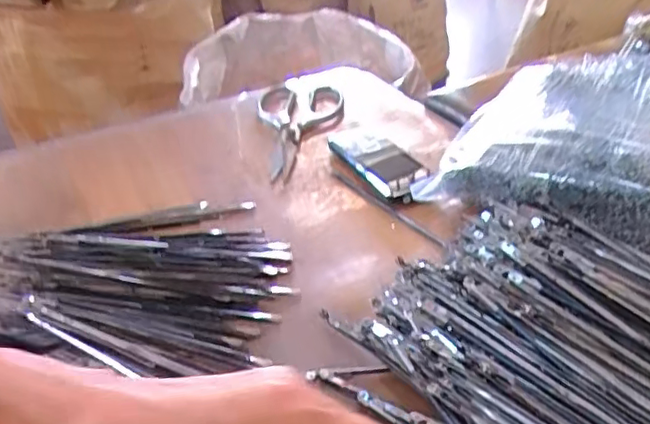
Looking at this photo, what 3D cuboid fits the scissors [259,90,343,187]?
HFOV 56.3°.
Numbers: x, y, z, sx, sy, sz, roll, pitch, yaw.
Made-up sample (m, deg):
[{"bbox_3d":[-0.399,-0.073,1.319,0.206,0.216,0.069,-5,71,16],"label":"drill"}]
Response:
[{"bbox_3d":[-0.023,-0.087,0.639,0.092,0.016,0.201,-4,35,0],"label":"scissors"}]

